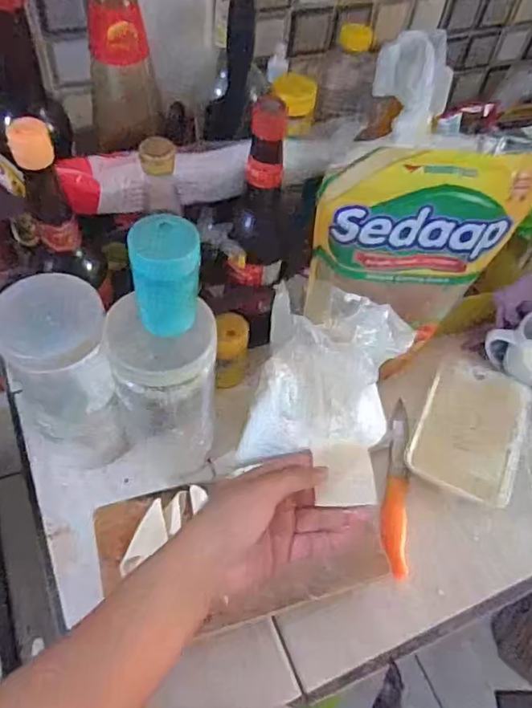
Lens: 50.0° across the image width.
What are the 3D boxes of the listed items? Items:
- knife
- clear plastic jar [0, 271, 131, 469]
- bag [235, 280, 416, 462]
[{"bbox_3d":[0.142,0.137,0.621,0.029,0.023,0.201,11,56,2],"label":"knife"},{"bbox_3d":[-0.185,0.025,0.524,0.091,0.195,0.081,-14,58,-15],"label":"clear plastic jar"},{"bbox_3d":[0.063,0.024,0.577,0.133,0.186,0.141,16,56,5],"label":"bag"}]

